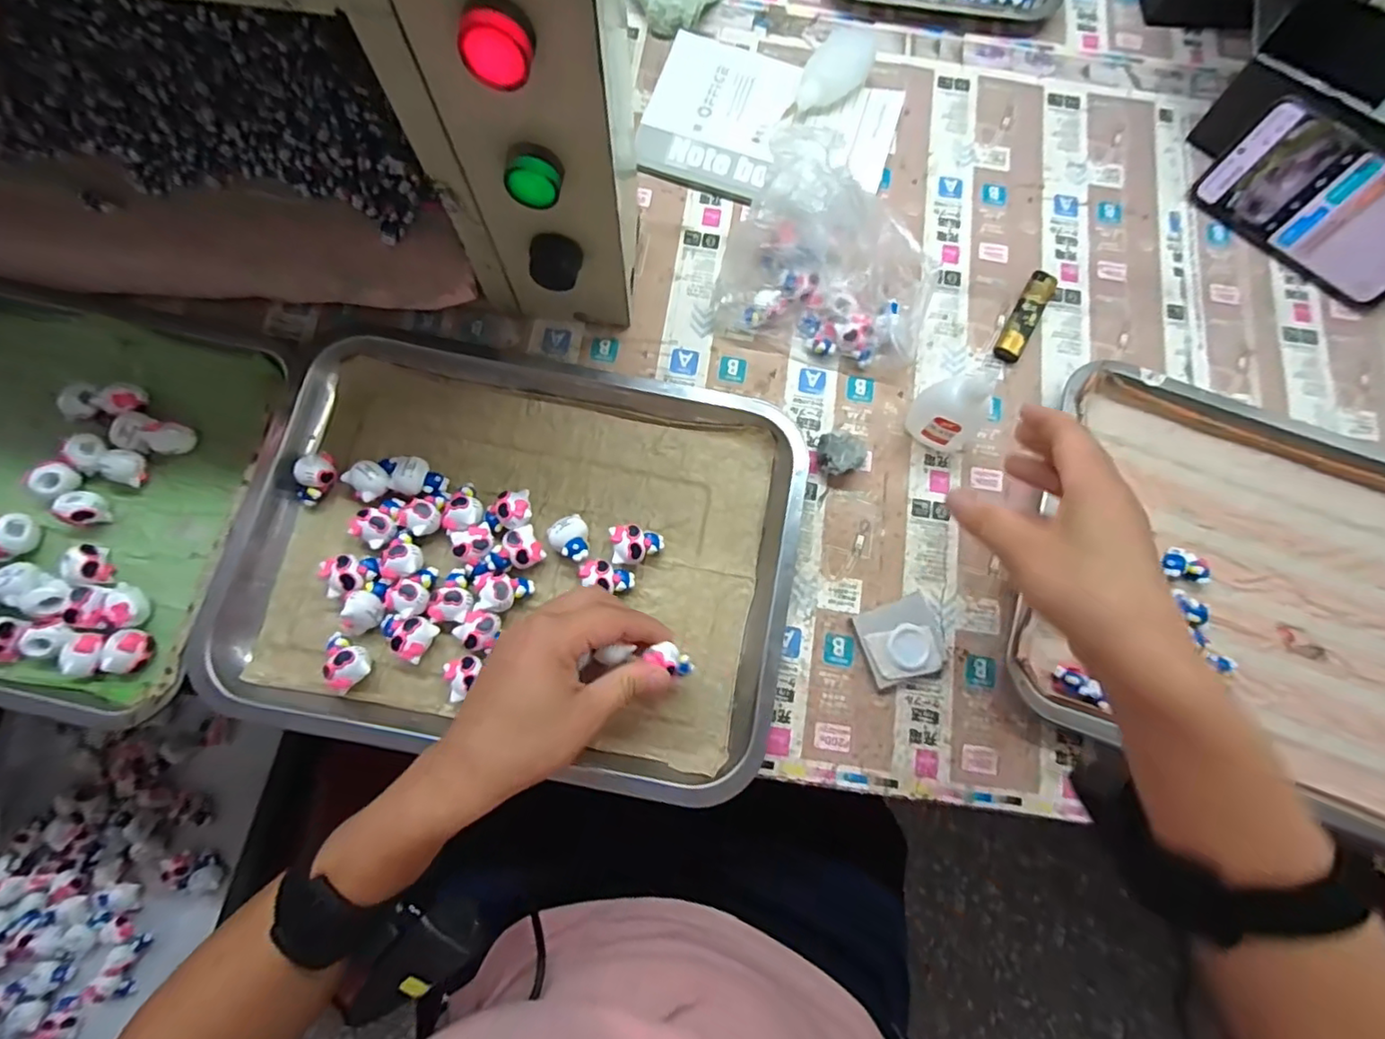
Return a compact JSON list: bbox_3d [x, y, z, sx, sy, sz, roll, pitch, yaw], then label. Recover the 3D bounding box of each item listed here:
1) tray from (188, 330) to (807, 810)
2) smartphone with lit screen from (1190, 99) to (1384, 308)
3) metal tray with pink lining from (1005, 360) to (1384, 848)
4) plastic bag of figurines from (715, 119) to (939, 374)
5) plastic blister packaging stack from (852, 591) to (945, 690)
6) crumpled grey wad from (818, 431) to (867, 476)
[{"bbox_3d":[-0.109,0.020,0.394,0.342,0.037,0.262,11,78,3],"label":"tray"},{"bbox_3d":[0.483,-0.239,0.456,0.163,0.079,0.008,40,47,7],"label":"smartphone with lit screen"},{"bbox_3d":[0.387,0.047,0.407,0.312,0.030,0.265,20,77,3],"label":"metal tray with pink lining"},{"bbox_3d":[0.097,-0.180,0.414,0.146,0.092,0.104,17,77,2],"label":"plastic bag of figurines"},{"bbox_3d":[0.138,0.079,0.392,0.053,0.015,0.048,-18,78,-6],"label":"plastic blister packaging stack"},{"bbox_3d":[0.105,-0.046,0.420,0.036,0.023,0.029,-16,78,-5],"label":"crumpled grey wad"}]

